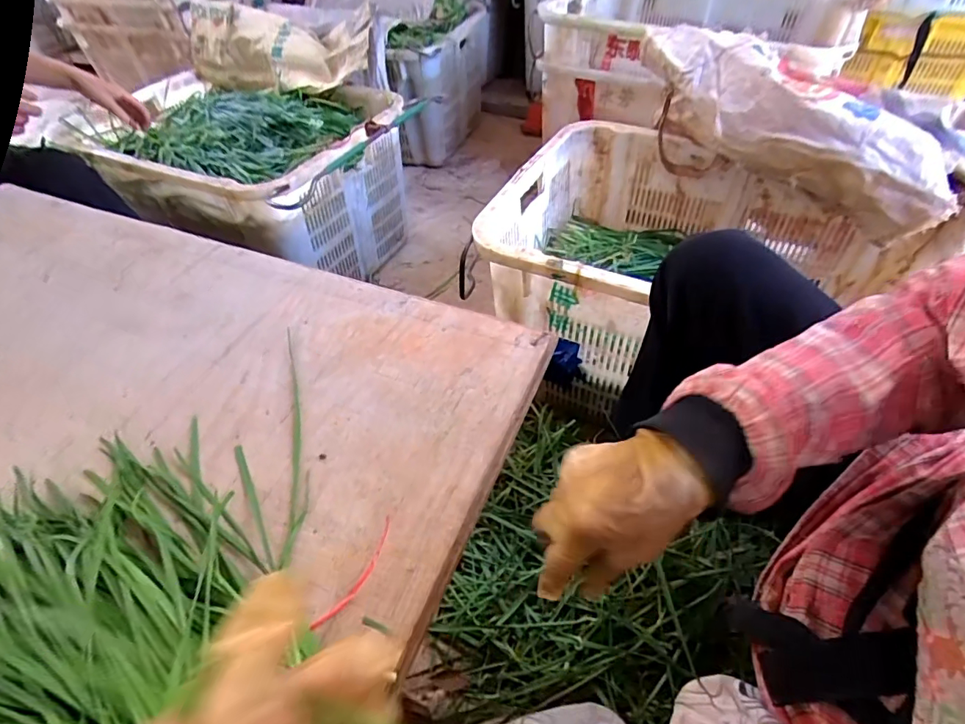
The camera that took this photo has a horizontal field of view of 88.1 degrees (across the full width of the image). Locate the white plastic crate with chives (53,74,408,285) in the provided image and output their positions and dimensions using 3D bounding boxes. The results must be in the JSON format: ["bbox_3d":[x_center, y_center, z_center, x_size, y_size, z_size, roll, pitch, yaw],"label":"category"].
[{"bbox_3d":[-0.523,-0.416,1.166,0.710,0.314,0.453,16,52,19],"label":"white plastic crate with chives"}]

